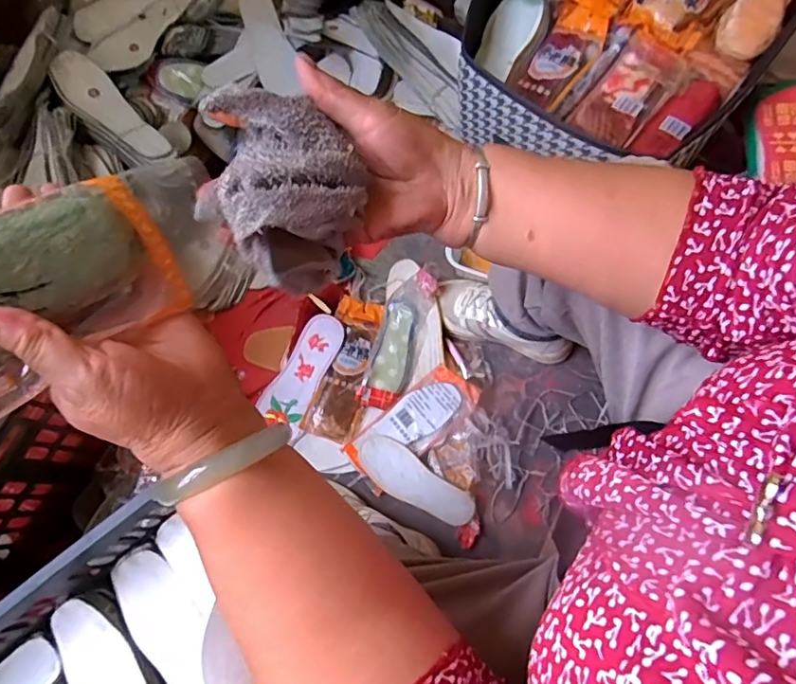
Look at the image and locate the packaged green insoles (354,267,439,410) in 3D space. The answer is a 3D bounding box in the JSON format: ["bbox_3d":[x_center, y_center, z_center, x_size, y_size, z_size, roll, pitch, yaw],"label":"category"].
[{"bbox_3d":[0.004,-0.008,0.827,0.067,0.027,0.225,17,71,6],"label":"packaged green insoles"}]

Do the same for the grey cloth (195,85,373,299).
[{"bbox_3d":[-0.061,-0.085,0.307,0.077,0.072,0.093,1,71,2],"label":"grey cloth"}]

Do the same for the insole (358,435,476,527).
[{"bbox_3d":[0.024,0.202,0.772,0.179,0.009,0.063,34,74,11],"label":"insole"}]

